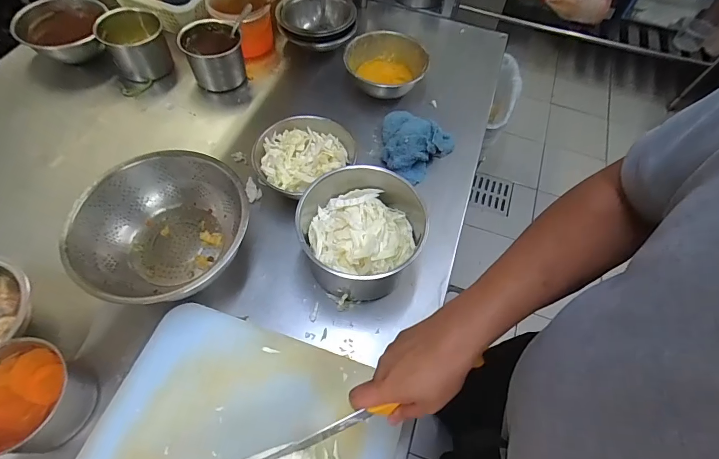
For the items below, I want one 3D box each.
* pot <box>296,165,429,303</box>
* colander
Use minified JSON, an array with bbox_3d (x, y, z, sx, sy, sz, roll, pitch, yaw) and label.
[{"bbox_3d":[0.009,0.001,0.555,0.188,0.115,0.160,-32,67,-20],"label":"pot"},{"bbox_3d":[-0.274,-0.006,0.543,0.225,0.081,0.207,1,64,-2],"label":"colander"}]

